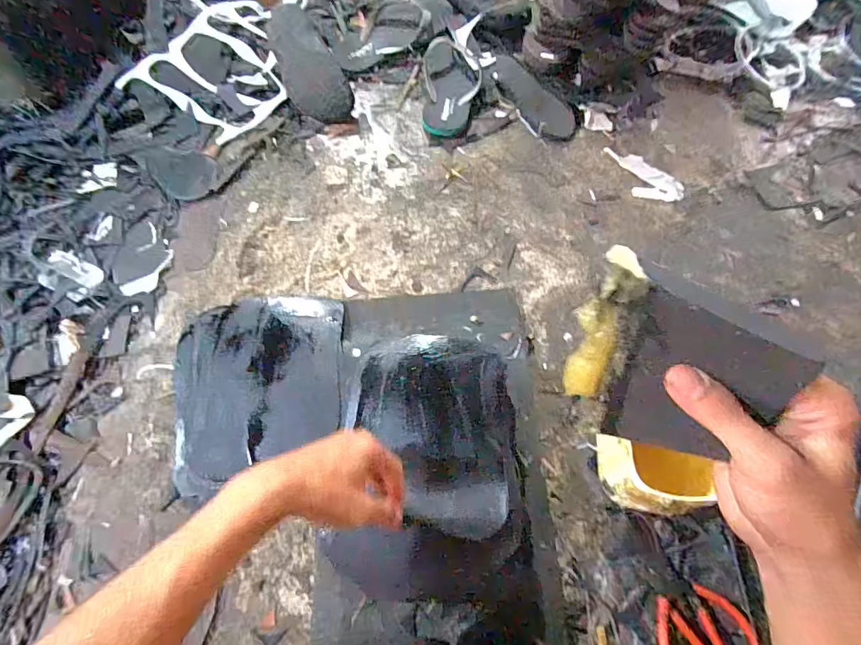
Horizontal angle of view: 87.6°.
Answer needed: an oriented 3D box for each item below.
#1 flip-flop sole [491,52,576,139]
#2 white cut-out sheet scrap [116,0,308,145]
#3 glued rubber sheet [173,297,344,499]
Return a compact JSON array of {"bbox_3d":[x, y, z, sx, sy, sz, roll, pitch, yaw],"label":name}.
[{"bbox_3d":[0.198,-0.439,0.872,0.081,0.012,0.216,-32,69,-16],"label":"flip-flop sole"},{"bbox_3d":[-0.392,-0.539,0.864,0.300,0.058,0.384,23,74,4],"label":"white cut-out sheet scrap"},{"bbox_3d":[-0.234,0.080,0.612,0.223,0.026,0.253,-6,63,-5],"label":"glued rubber sheet"}]

